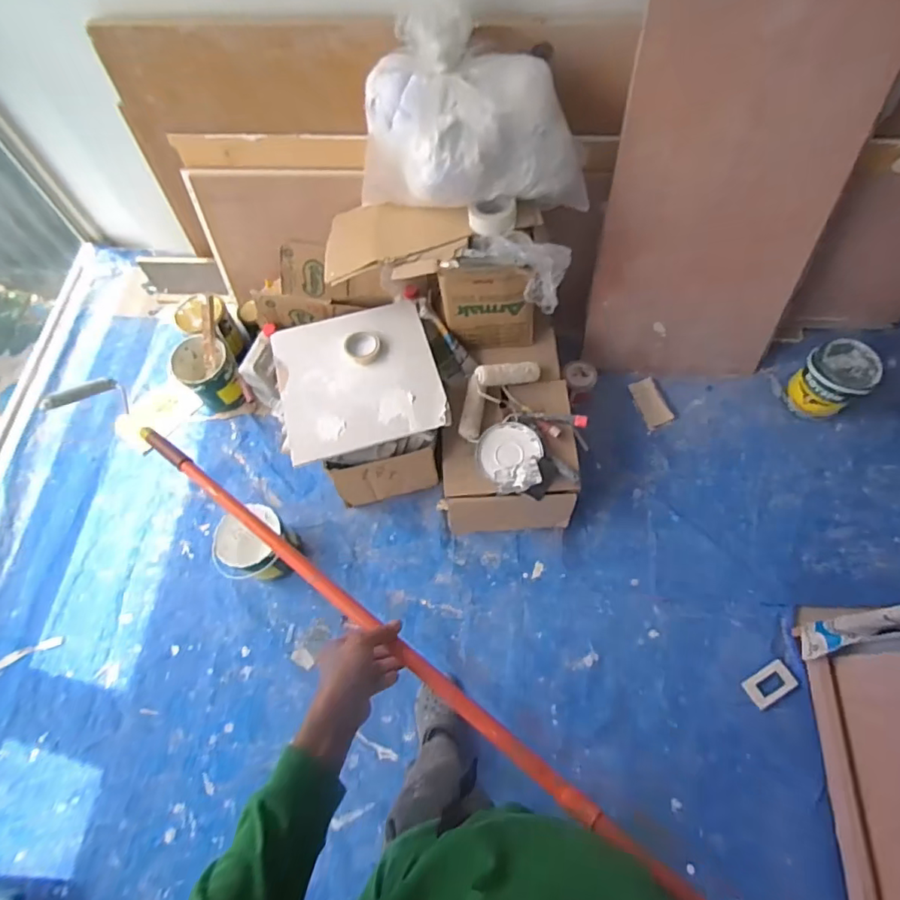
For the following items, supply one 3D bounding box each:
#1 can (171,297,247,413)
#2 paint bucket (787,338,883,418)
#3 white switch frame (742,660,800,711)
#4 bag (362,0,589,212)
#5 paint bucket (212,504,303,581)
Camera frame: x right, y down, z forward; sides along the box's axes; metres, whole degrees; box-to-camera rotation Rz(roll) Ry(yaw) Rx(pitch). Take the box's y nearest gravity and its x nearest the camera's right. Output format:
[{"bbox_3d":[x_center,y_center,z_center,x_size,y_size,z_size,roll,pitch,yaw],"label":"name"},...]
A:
[{"bbox_3d":[-0.754,-0.258,1.671,0.194,0.289,0.211,-15,66,-4],"label":"can"},{"bbox_3d":[1.119,-0.206,1.584,0.175,0.197,0.173,-1,66,3],"label":"paint bucket"},{"bbox_3d":[0.813,0.596,1.366,0.122,0.009,0.070,-34,61,-2],"label":"white switch frame"},{"bbox_3d":[0.036,-0.754,1.256,0.525,0.351,0.320,-10,66,-2],"label":"bag"},{"bbox_3d":[-0.524,0.261,1.468,0.173,0.206,0.198,9,67,7],"label":"paint bucket"}]

